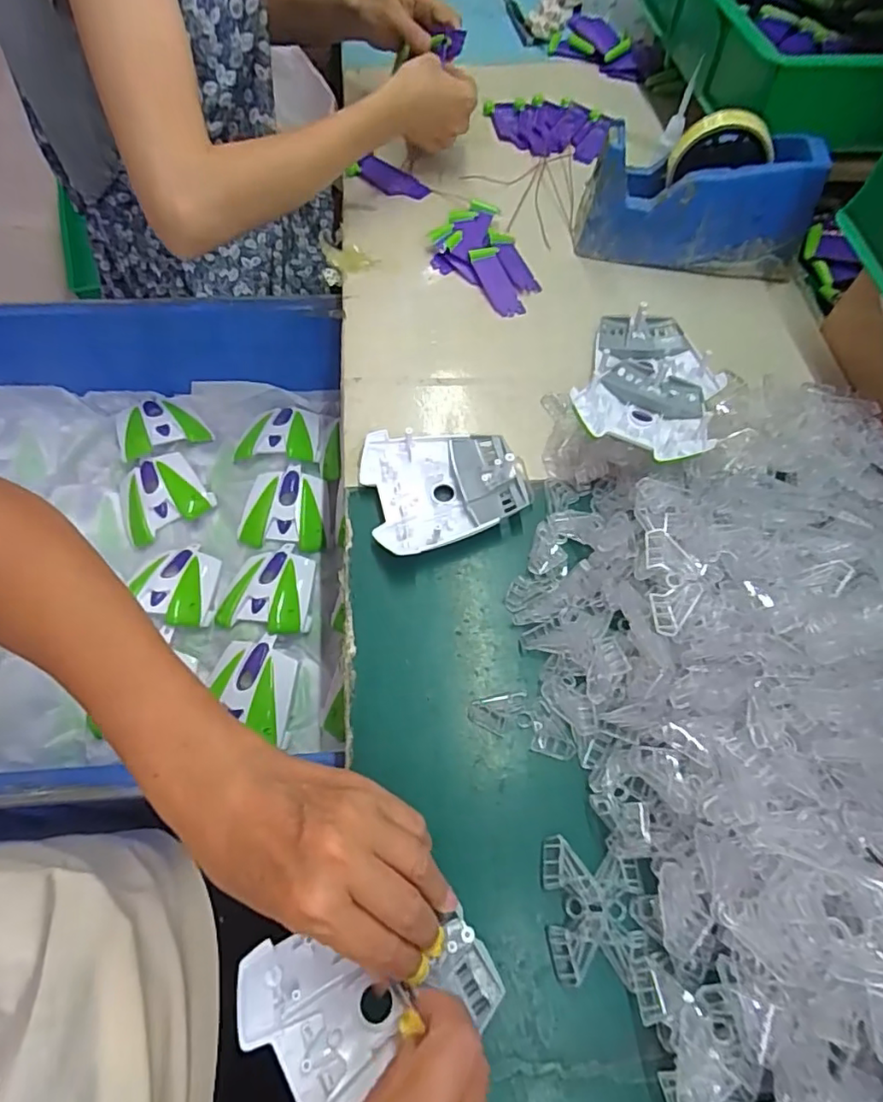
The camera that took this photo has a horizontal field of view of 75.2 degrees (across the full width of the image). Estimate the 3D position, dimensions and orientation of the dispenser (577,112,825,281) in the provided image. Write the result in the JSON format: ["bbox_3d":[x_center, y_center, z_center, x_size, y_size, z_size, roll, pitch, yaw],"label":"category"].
[{"bbox_3d":[0.232,-0.321,0.521,0.196,0.104,0.070,9,62,3],"label":"dispenser"}]

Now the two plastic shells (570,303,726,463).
[{"bbox_3d":[0.166,-0.135,0.454,0.101,0.049,0.176,20,63,9],"label":"two plastic shells"}]

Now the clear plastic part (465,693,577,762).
[{"bbox_3d":[0.051,0.103,0.353,0.065,0.004,0.029,21,63,9],"label":"clear plastic part"}]

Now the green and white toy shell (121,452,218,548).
[{"bbox_3d":[-0.306,-0.060,0.626,0.091,0.031,0.081,-29,67,-16],"label":"green and white toy shell"}]

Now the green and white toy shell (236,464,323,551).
[{"bbox_3d":[-0.169,-0.046,0.626,0.087,0.024,0.093,7,62,2],"label":"green and white toy shell"}]

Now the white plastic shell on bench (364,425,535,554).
[{"bbox_3d":[0.005,-0.047,0.417,0.116,0.024,0.095,-12,63,-8],"label":"white plastic shell on bench"}]

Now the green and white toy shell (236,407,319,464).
[{"bbox_3d":[-0.188,-0.137,0.667,0.088,0.026,0.080,5,62,1],"label":"green and white toy shell"}]

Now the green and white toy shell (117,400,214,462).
[{"bbox_3d":[-0.325,-0.144,0.659,0.093,0.020,0.077,-23,65,-13],"label":"green and white toy shell"}]

